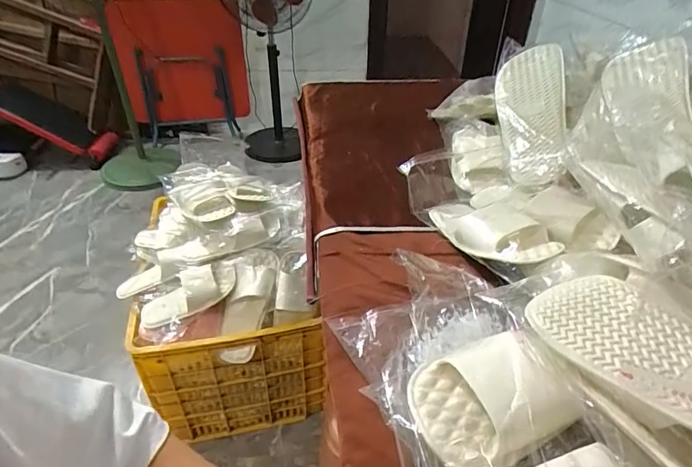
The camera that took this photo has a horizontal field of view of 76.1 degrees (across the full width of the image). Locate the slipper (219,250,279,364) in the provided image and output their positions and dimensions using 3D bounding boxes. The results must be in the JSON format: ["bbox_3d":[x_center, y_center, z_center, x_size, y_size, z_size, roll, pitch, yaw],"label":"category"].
[{"bbox_3d":[-0.240,0.168,1.077,0.116,0.263,0.087,15,0,13],"label":"slipper"}]

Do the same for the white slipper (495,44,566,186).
[{"bbox_3d":[0.303,-0.193,0.723,0.109,0.046,0.273,-10,59,35],"label":"white slipper"}]

